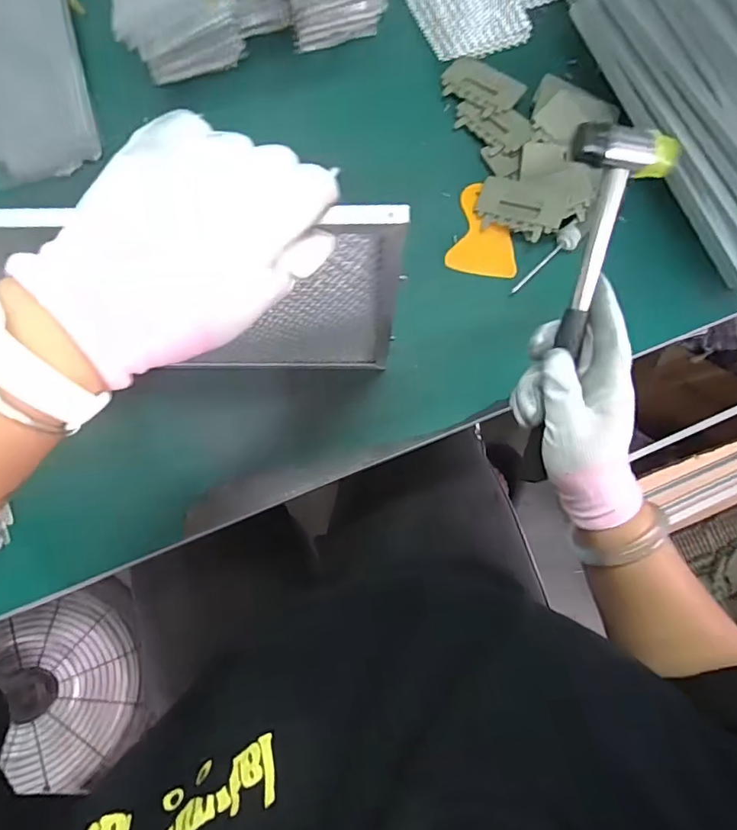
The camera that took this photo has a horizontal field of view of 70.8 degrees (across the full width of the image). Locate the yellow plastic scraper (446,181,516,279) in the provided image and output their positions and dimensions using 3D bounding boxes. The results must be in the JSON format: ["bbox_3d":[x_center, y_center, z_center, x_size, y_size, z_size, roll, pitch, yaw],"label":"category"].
[{"bbox_3d":[0.123,-0.190,0.533,0.069,0.012,0.095,13,83,5],"label":"yellow plastic scraper"}]

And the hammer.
[{"bbox_3d":[0.145,-0.062,0.358,0.060,0.022,0.241,8,111,2],"label":"hammer"}]

